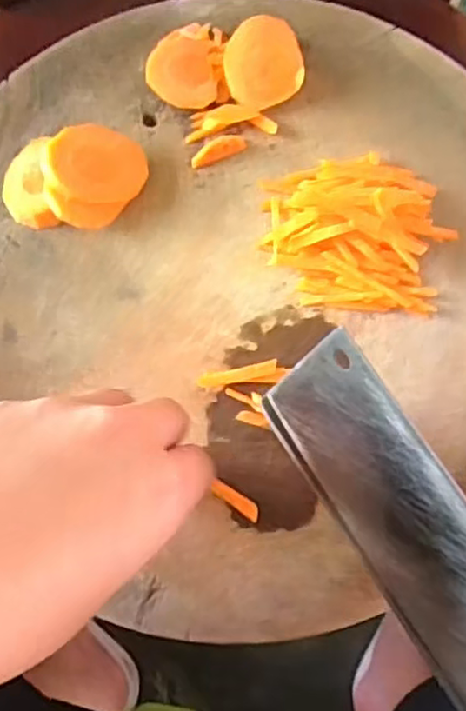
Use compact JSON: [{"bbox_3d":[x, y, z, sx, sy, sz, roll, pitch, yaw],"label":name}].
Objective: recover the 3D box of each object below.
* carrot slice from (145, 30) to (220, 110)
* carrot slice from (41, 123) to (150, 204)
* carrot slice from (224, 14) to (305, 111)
[{"bbox_3d":[-0.029,-0.155,0.370,0.035,0.005,0.042,-13,92,-6],"label":"carrot slice"},{"bbox_3d":[-0.070,-0.097,0.346,0.047,0.008,0.044,2,82,-17],"label":"carrot slice"},{"bbox_3d":[0.016,-0.156,0.361,0.041,0.004,0.044,1,107,2],"label":"carrot slice"}]

